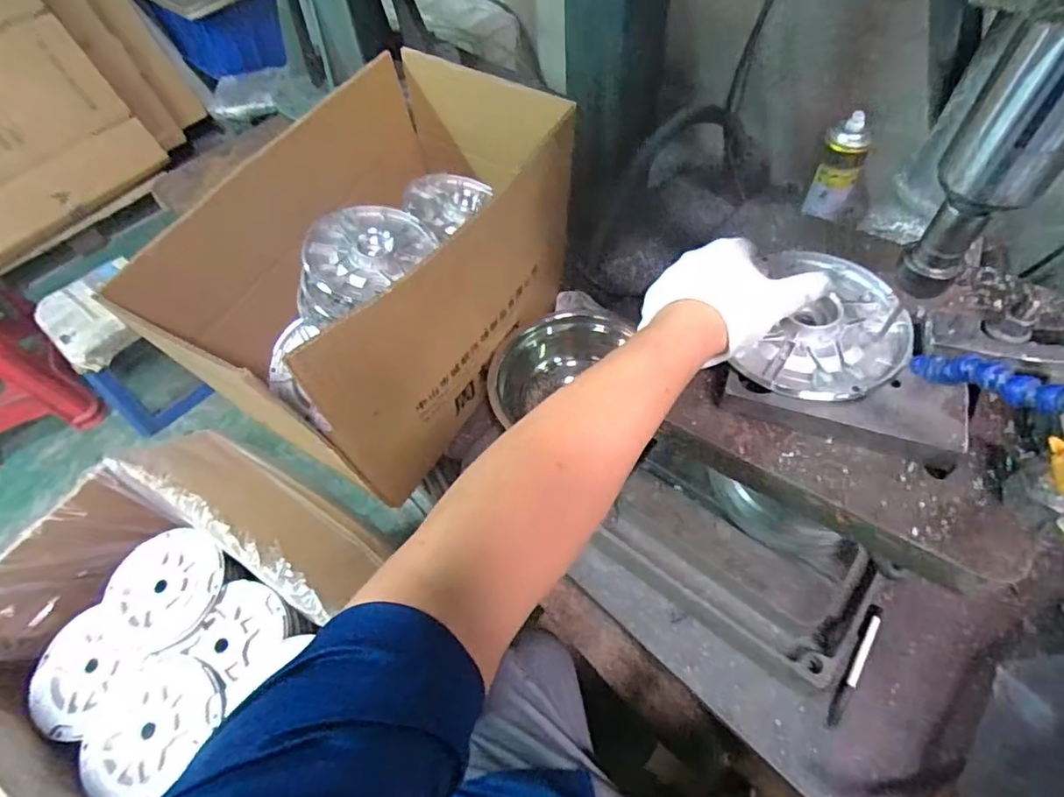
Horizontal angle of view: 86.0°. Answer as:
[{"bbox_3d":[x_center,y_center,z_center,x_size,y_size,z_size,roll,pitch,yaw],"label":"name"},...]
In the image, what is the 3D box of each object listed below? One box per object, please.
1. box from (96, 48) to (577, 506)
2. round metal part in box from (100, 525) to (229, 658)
[{"bbox_3d":[-0.182,-0.160,0.720,0.294,0.258,0.460,27,63,20],"label":"box"},{"bbox_3d":[-0.430,0.220,0.665,0.140,0.017,0.132,-2,57,4],"label":"round metal part in box"}]

